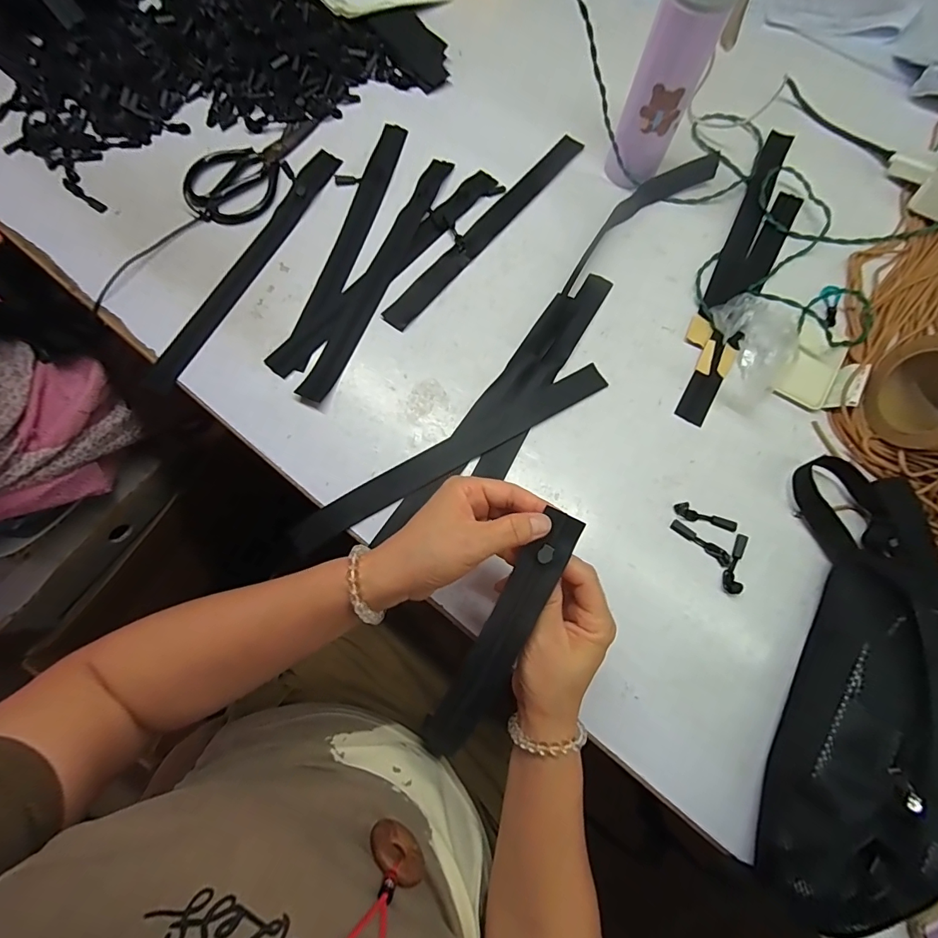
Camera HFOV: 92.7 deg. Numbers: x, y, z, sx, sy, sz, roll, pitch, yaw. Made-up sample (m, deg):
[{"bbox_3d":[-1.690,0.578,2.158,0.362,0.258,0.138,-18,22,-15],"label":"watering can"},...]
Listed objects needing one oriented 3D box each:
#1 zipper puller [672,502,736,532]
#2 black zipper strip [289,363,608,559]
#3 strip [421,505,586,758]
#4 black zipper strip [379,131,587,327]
[{"bbox_3d":[0.231,0.048,0.436,0.060,0.006,0.014,22,74,4],"label":"zipper puller"},{"bbox_3d":[-0.012,-0.017,0.452,0.349,0.004,0.033,-30,77,-10],"label":"black zipper strip"},{"bbox_3d":[0.019,0.130,0.330,0.030,0.035,0.217,29,97,6],"label":"strip"},{"bbox_3d":[0.026,-0.291,0.536,0.030,0.004,0.353,38,76,8],"label":"black zipper strip"}]

